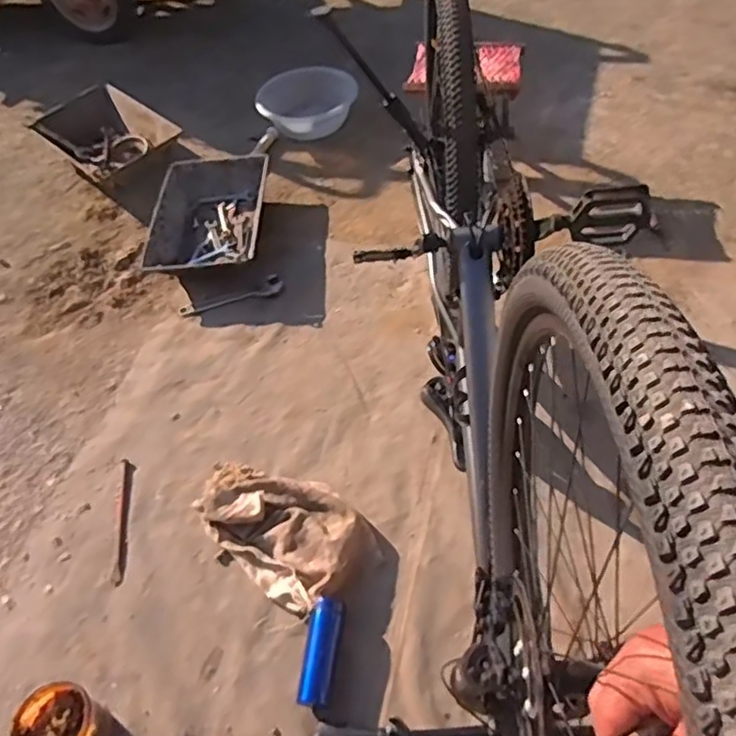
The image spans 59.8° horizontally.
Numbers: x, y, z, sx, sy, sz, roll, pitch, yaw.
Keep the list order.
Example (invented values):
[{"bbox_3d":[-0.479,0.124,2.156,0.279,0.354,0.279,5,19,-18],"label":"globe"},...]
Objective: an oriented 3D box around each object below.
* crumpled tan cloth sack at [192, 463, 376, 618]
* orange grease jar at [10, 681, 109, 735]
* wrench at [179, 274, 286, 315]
[{"bbox_3d":[-0.175,0.316,1.324,0.388,0.070,0.241,35,64,28],"label":"crumpled tan cloth sack"},{"bbox_3d":[-0.508,0.610,1.084,0.131,0.122,0.121,5,54,9],"label":"orange grease jar"},{"bbox_3d":[-0.373,-0.186,1.778,0.288,0.014,0.078,-25,54,-12],"label":"wrench"}]

